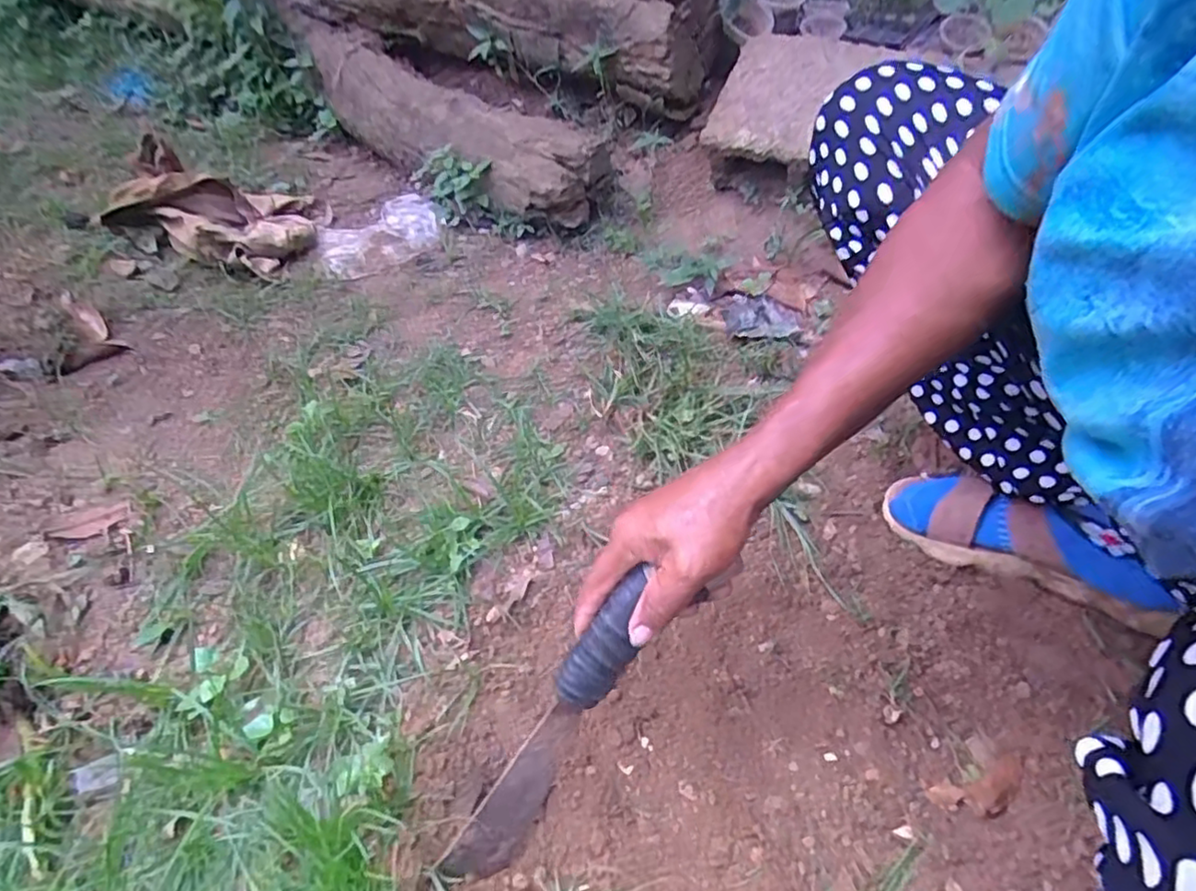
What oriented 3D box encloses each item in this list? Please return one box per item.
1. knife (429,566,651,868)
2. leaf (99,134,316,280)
[{"bbox_3d":[-0.027,0.177,0.406,0.027,0.225,0.043,35,13,30],"label":"knife"},{"bbox_3d":[-0.595,-0.383,1.018,0.347,0.101,0.216,14,48,16],"label":"leaf"}]

